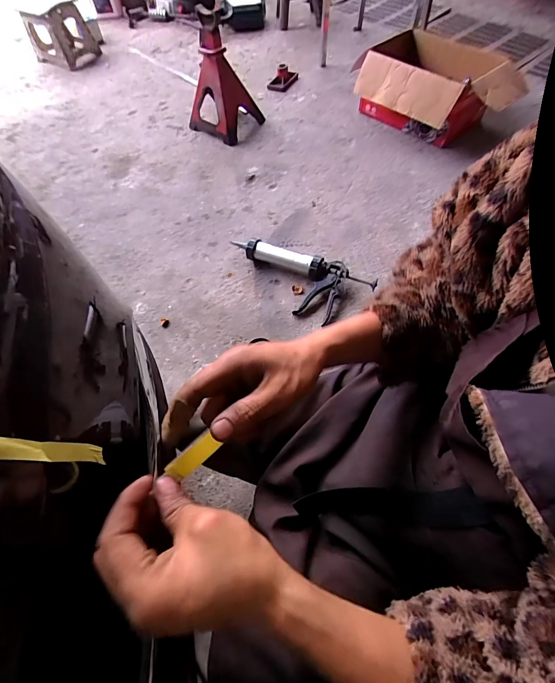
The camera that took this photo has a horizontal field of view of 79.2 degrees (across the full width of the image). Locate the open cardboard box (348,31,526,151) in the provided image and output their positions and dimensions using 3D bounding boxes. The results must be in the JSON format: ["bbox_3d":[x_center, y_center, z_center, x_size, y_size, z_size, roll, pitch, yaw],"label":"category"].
[{"bbox_3d":[0.629,-0.968,1.287,0.469,0.228,0.530,-42,65,-17],"label":"open cardboard box"}]

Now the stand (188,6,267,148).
[{"bbox_3d":[-0.238,-1.050,1.321,0.237,0.380,0.221,35,69,22],"label":"stand"}]

